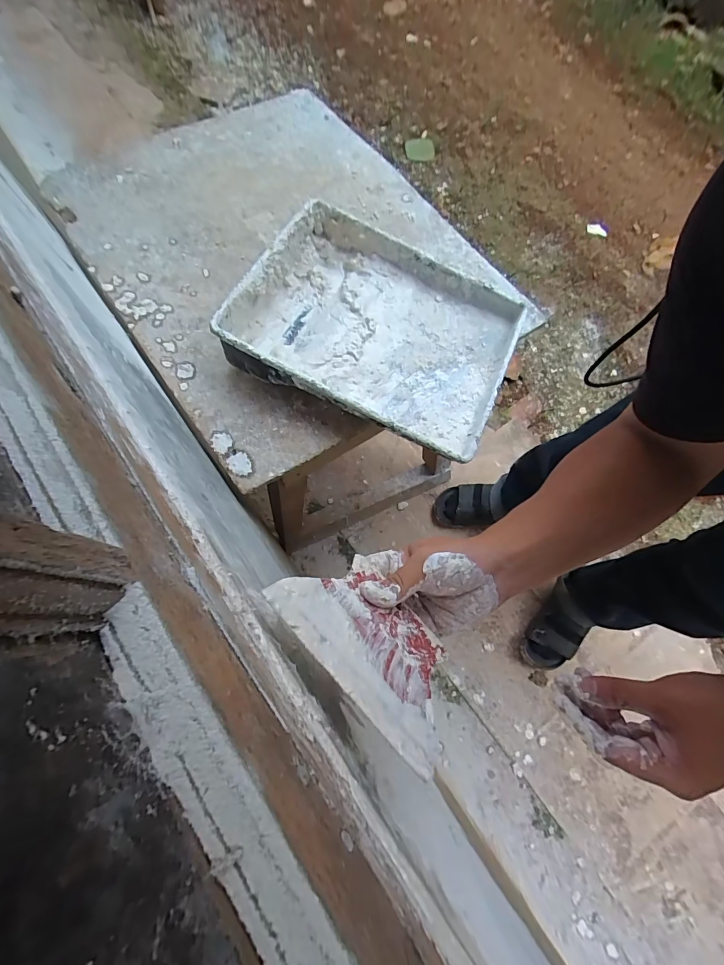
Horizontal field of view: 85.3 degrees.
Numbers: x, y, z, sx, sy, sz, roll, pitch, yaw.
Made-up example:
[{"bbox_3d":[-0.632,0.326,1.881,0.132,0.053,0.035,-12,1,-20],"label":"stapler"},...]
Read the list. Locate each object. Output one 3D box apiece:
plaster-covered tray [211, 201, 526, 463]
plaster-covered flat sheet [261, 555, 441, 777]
[{"bbox_3d":[0.028,-0.215,0.526,0.344,0.075,0.283,23,72,6],"label":"plaster-covered tray"},{"bbox_3d":[0.014,0.092,0.255,0.117,0.117,0.010,45,111,13],"label":"plaster-covered flat sheet"}]

